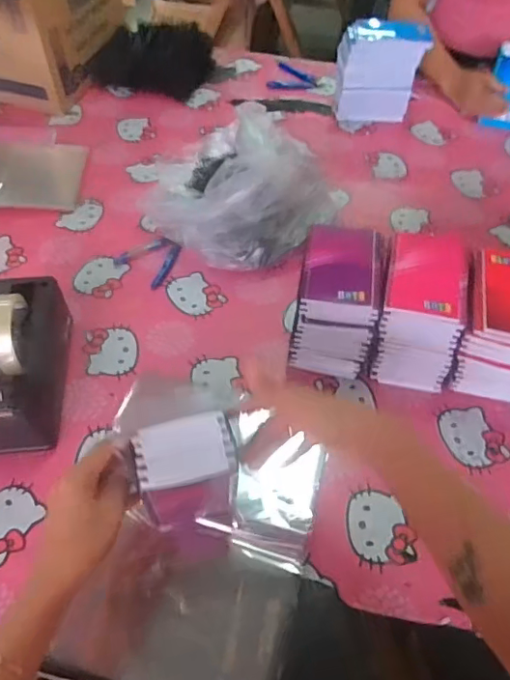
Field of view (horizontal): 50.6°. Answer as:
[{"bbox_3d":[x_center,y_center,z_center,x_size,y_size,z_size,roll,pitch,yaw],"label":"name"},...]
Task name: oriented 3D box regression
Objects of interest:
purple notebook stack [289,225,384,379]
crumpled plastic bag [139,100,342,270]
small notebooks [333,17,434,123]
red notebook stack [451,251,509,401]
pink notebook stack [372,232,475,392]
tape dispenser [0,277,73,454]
[{"bbox_3d":[0.103,-0.045,0.692,0.102,0.145,0.135,7,54,4],"label":"purple notebook stack"},{"bbox_3d":[-0.022,-0.265,0.837,0.253,0.175,0.272,-38,62,-25],"label":"crumpled plastic bag"},{"bbox_3d":[0.229,-0.506,1.036,0.146,0.161,0.085,3,53,2],"label":"small notebooks"},{"bbox_3d":[0.305,-0.014,0.678,0.099,0.139,0.133,12,54,9],"label":"red notebook stack"},{"bbox_3d":[0.209,-0.035,0.693,0.099,0.142,0.138,10,53,7],"label":"pink notebook stack"},{"bbox_3d":[-0.276,0.024,0.648,0.075,0.127,0.212,-6,53,-5],"label":"tape dispenser"}]

